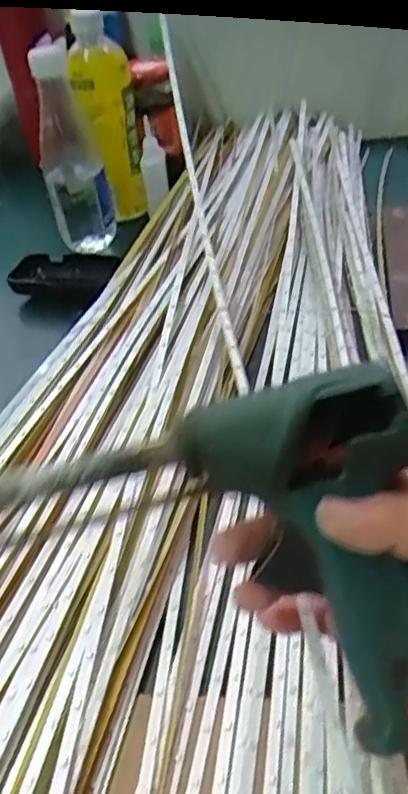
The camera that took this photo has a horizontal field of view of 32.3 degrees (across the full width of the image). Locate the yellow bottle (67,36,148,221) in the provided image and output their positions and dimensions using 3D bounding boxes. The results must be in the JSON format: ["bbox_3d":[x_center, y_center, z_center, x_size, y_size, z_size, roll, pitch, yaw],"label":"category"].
[{"bbox_3d":[-0.092,-0.261,0.710,0.057,0.167,0.041,-12,40,-5],"label":"yellow bottle"}]

